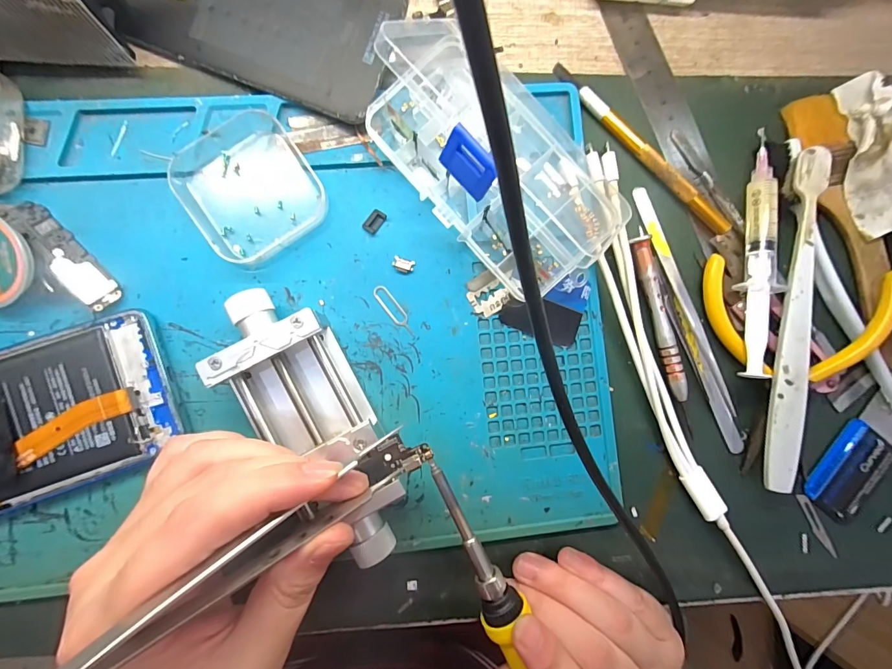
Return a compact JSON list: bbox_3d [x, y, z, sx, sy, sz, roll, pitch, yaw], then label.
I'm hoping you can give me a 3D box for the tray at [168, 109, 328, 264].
[{"bbox_3d":[-0.103,-0.077,0.207,0.063,0.011,0.068,-37,90,-5],"label":"tray"}]

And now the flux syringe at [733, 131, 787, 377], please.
[{"bbox_3d":[0.174,-0.045,0.221,0.017,0.015,0.138,5,86,-4],"label":"flux syringe"}]

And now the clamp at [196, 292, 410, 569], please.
[{"bbox_3d":[-0.064,0.043,0.192,0.053,0.034,0.137,-28,89,-5],"label":"clamp"}]

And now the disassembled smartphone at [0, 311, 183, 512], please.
[{"bbox_3d":[-0.215,0.047,0.192,0.159,0.011,0.073,-19,88,-5],"label":"disassembled smartphone"}]

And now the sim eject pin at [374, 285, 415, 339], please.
[{"bbox_3d":[-0.027,-0.012,0.215,0.008,0.004,0.034,-39,91,-4],"label":"sim eject pin"}]

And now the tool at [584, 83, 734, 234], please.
[{"bbox_3d":[0.118,-0.099,0.225,0.112,0.008,0.007,44,85,-1],"label":"tool"}]

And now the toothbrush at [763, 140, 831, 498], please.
[{"bbox_3d":[0.188,-0.013,0.215,0.015,0.021,0.190,6,86,-4],"label":"toothbrush"}]

